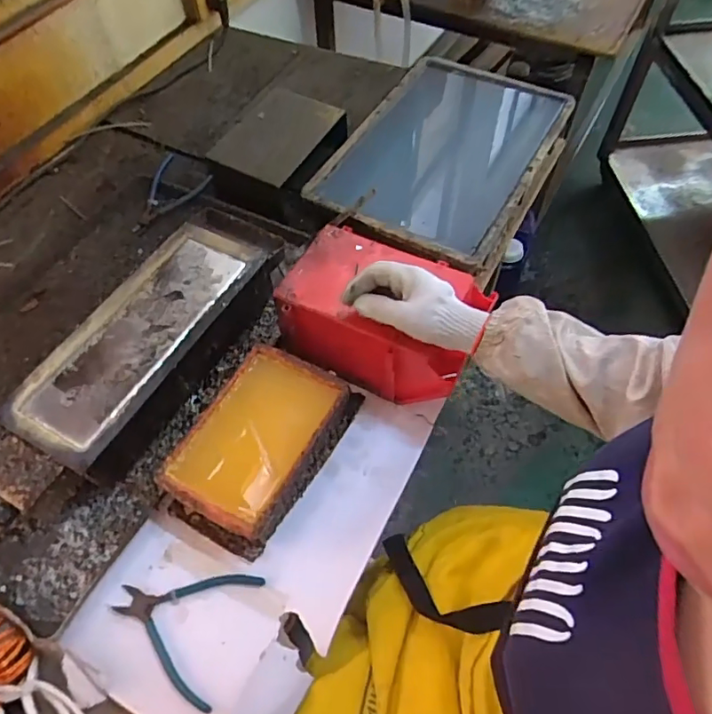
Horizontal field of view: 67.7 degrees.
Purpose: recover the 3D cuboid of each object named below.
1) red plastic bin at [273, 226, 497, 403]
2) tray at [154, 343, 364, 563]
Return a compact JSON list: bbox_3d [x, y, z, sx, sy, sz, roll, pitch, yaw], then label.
[{"bbox_3d":[0.033,-0.049,0.655,0.226,0.114,0.142,23,61,15],"label":"red plastic bin"},{"bbox_3d":[-0.109,0.100,0.613,0.133,0.065,0.216,24,61,16],"label":"tray"}]

